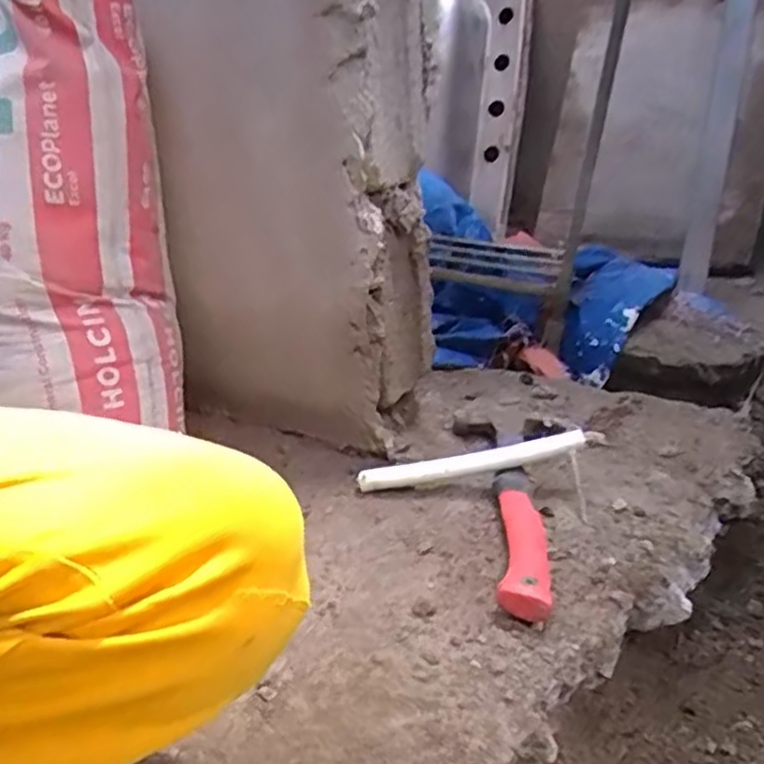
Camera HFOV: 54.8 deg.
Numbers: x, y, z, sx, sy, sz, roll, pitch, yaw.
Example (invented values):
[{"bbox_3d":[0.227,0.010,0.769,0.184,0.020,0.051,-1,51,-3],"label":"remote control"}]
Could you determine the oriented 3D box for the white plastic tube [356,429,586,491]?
[{"bbox_3d":[0.084,0.081,0.748,0.231,0.021,0.020,-13,20,18],"label":"white plastic tube"}]

